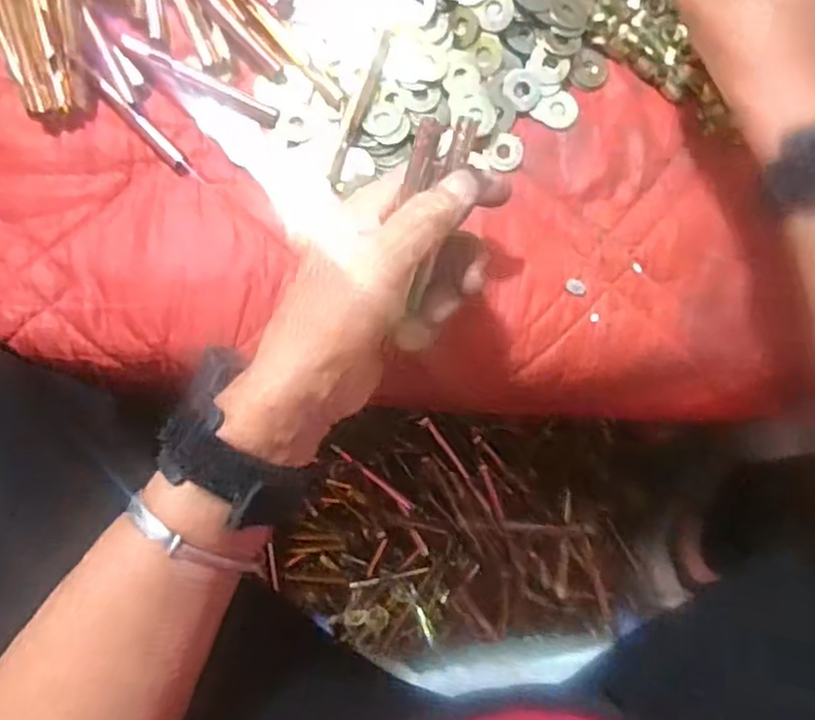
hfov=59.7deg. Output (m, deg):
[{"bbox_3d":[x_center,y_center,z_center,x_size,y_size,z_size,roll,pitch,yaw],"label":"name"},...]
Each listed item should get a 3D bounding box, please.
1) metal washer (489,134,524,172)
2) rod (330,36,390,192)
[{"bbox_3d":[0.055,-0.115,0.391,0.019,0.004,0.021,7,89,-2],"label":"metal washer"},{"bbox_3d":[-0.026,-0.135,0.380,0.009,0.011,0.090,18,88,-2],"label":"rod"}]

